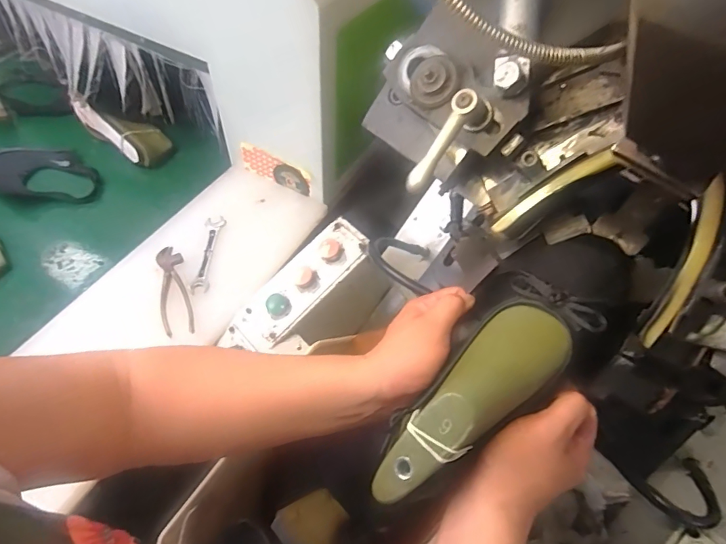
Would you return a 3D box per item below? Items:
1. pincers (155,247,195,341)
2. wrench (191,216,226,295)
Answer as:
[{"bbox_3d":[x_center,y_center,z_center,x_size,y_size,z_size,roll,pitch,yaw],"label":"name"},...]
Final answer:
[{"bbox_3d":[-0.328,0.030,0.775,0.048,0.026,0.176,-13,56,-13],"label":"pincers"},{"bbox_3d":[-0.283,-0.037,0.819,0.031,0.012,0.174,1,54,-2],"label":"wrench"}]

